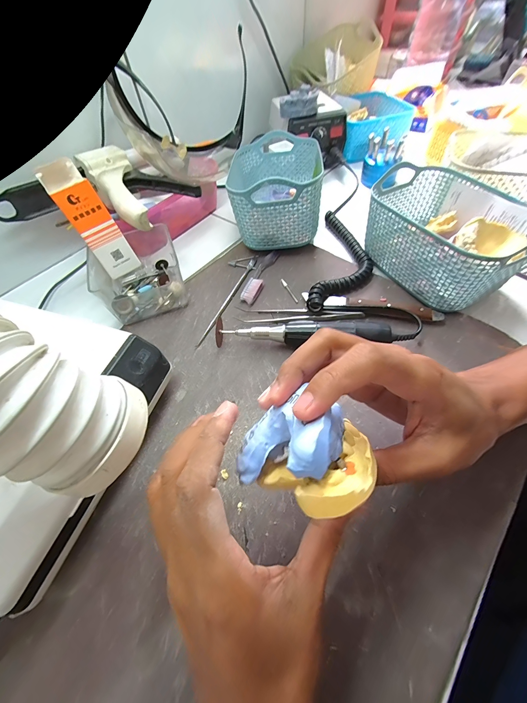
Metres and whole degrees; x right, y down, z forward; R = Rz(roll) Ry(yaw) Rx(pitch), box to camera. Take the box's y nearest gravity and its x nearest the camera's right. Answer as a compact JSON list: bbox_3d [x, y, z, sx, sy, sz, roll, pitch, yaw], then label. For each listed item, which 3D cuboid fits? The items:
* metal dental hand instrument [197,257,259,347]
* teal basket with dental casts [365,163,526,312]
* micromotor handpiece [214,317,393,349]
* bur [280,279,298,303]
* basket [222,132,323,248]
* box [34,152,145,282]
[{"bbox_3d":[-0.050,-0.072,0.359,0.033,0.007,0.159,16,59,14],"label":"metal dental hand instrument"},{"bbox_3d":[0.204,-0.132,0.336,0.118,0.084,0.165,-25,58,-12],"label":"teal basket with dental casts"},{"bbox_3d":[0.038,-0.020,0.304,0.179,0.029,0.033,0,57,4],"label":"micromotor handpiece"},{"bbox_3d":[0.031,-0.077,0.358,0.004,0.004,0.045,-21,58,-9],"label":"bur"},{"bbox_3d":[0.019,-0.225,0.402,0.110,0.098,0.171,-1,57,4],"label":"basket"},{"bbox_3d":[-0.186,-0.141,0.315,0.038,0.121,0.020,-42,38,-21],"label":"box"}]

